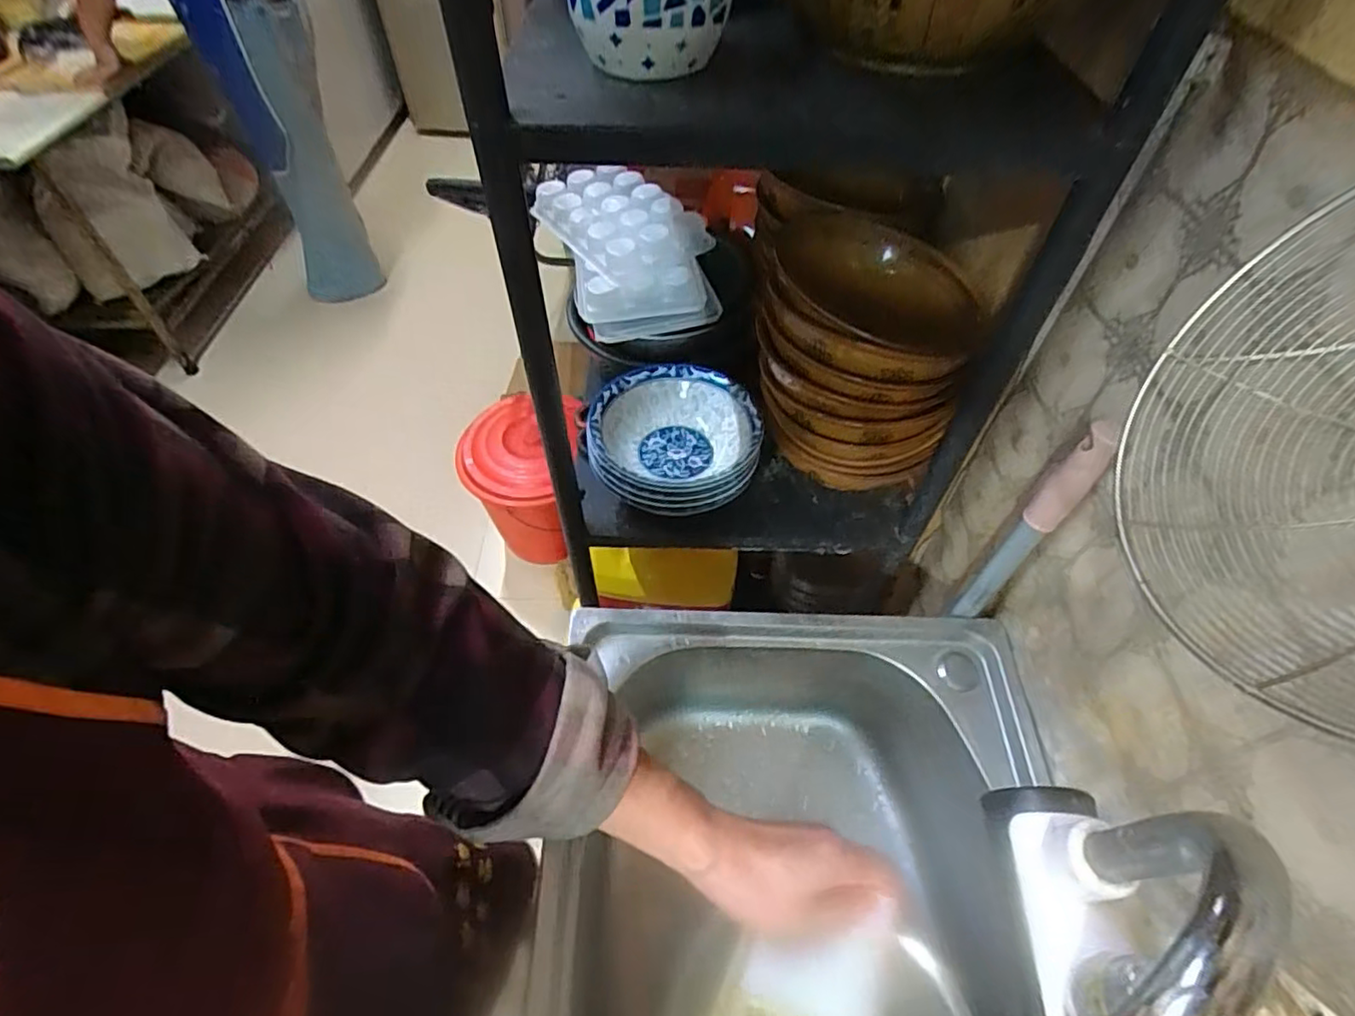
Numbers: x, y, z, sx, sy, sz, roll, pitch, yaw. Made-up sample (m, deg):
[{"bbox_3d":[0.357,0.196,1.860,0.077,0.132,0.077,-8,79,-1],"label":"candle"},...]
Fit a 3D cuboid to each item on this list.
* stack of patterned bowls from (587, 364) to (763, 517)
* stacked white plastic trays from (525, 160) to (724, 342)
[{"bbox_3d":[-0.007,-0.071,0.679,0.181,0.079,0.173,3,53,1],"label":"stack of patterned bowls"},{"bbox_3d":[-0.056,-0.297,0.717,0.151,0.084,0.223,-16,55,-13],"label":"stacked white plastic trays"}]

